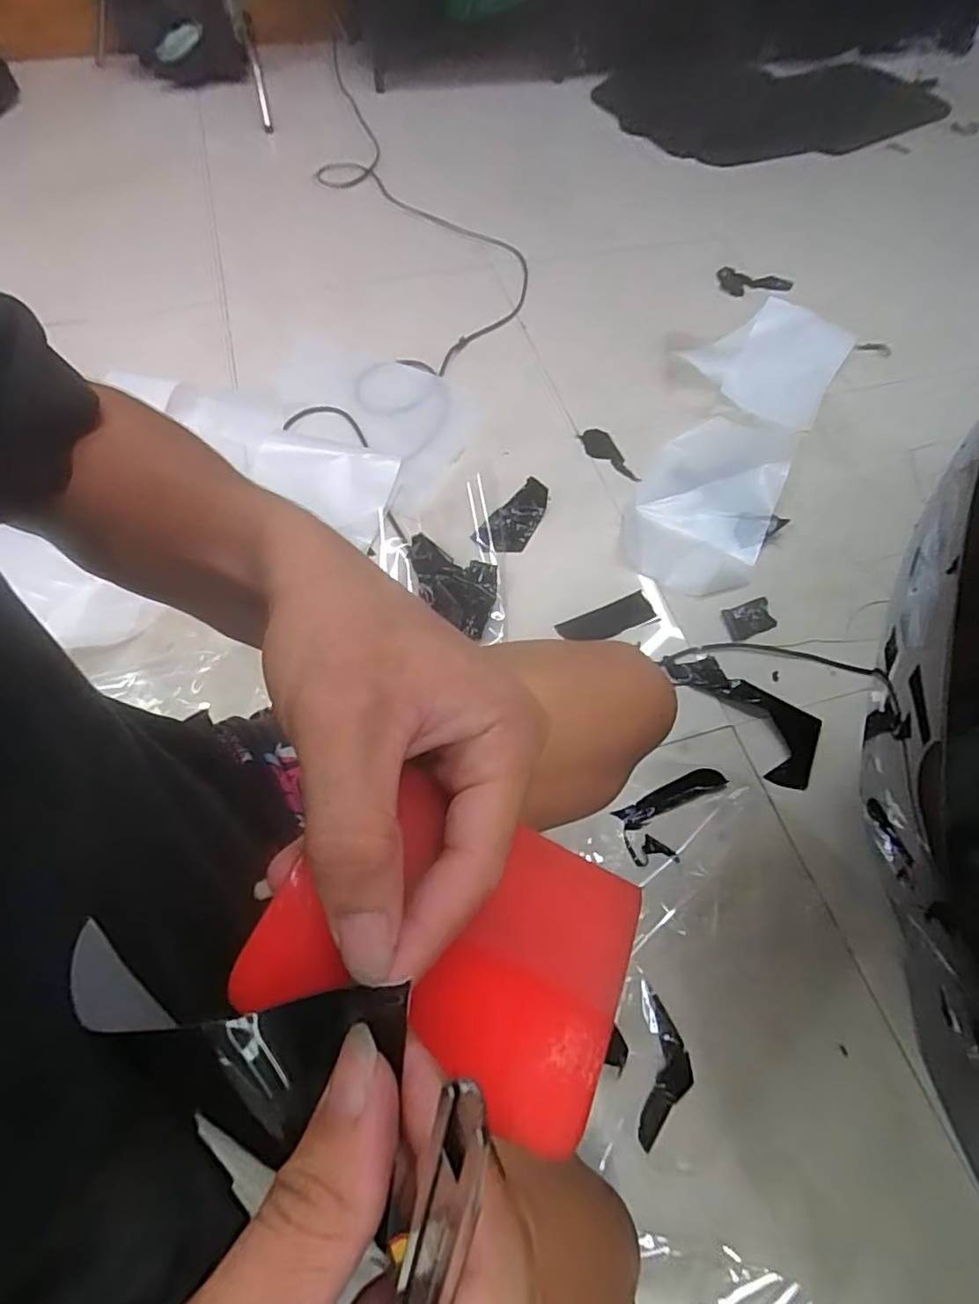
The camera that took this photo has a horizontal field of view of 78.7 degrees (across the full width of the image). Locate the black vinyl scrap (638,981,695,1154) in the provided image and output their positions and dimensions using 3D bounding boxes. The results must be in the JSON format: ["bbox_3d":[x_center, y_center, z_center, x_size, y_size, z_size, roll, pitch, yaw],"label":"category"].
[{"bbox_3d":[0.188,0.440,0.636,0.059,0.005,0.144,10,70,-10],"label":"black vinyl scrap"}]

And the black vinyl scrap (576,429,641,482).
[{"bbox_3d":[0.221,-0.361,1.101,0.054,0.007,0.148,-29,65,-5],"label":"black vinyl scrap"}]

